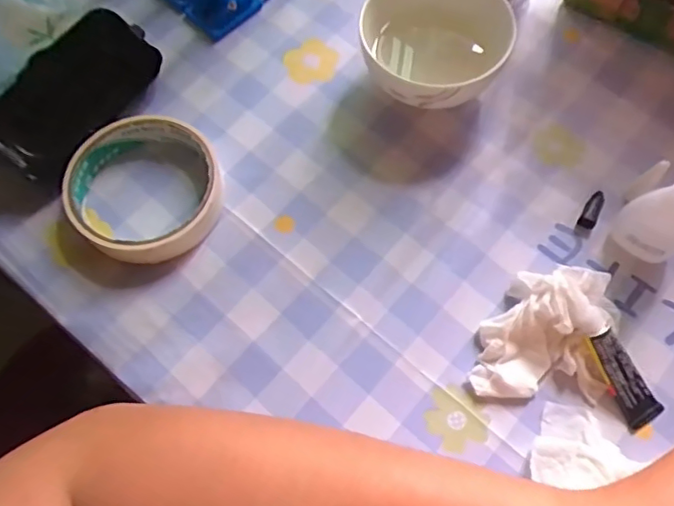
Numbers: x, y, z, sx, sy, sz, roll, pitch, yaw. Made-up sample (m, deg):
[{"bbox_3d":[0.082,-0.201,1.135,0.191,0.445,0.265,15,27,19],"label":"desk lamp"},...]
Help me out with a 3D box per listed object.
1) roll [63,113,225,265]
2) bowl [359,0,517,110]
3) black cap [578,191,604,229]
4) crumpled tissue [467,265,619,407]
[{"bbox_3d":[-0.110,-0.039,0.333,0.083,0.026,0.090,-1,68,2],"label":"roll"},{"bbox_3d":[0.058,-0.120,0.342,0.079,0.053,0.078,-1,68,2],"label":"bowl"},{"bbox_3d":[0.147,-0.024,0.331,0.009,0.007,0.023,30,72,14],"label":"black cap"},{"bbox_3d":[0.108,0.042,0.294,0.063,0.025,0.070,15,70,9],"label":"crumpled tissue"}]

